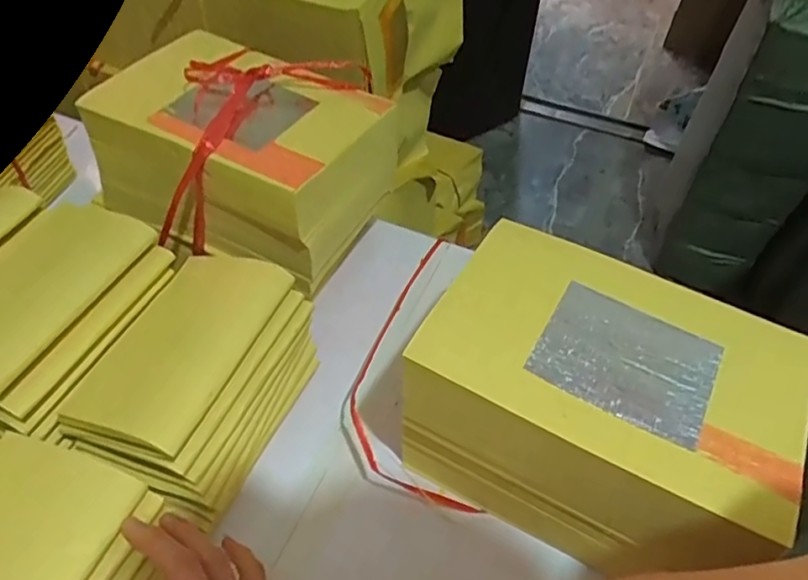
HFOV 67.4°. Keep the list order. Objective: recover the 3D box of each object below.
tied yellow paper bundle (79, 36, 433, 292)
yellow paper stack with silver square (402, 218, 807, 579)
[{"bbox_3d":[-0.138,-0.129,0.556,0.248,0.109,0.175,23,52,18],"label":"tied yellow paper bundle"},{"bbox_3d":[0.136,0.083,0.443,0.220,0.156,0.160,25,53,18],"label":"yellow paper stack with silver square"}]

